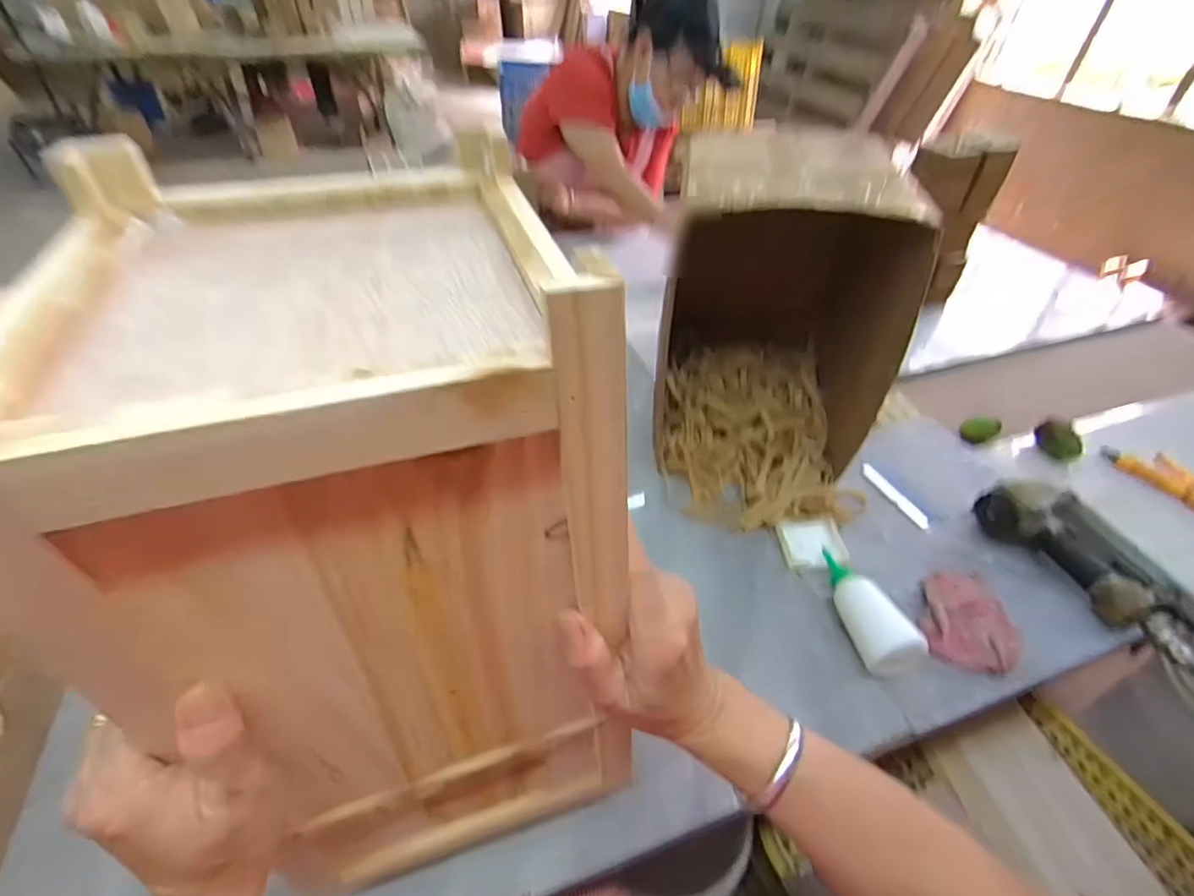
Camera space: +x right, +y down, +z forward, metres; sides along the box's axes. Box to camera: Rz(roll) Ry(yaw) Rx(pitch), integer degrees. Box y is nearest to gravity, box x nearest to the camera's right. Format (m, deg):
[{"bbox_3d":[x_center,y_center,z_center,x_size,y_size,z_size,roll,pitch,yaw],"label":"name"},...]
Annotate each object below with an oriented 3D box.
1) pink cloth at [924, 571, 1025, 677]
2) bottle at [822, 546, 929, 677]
[{"bbox_3d":[0.432,0.201,0.618,0.102,0.034,0.105,11,44,9],"label":"pink cloth"},{"bbox_3d":[0.297,0.175,0.616,0.052,0.047,0.157,-10,45,-12],"label":"bottle"}]

